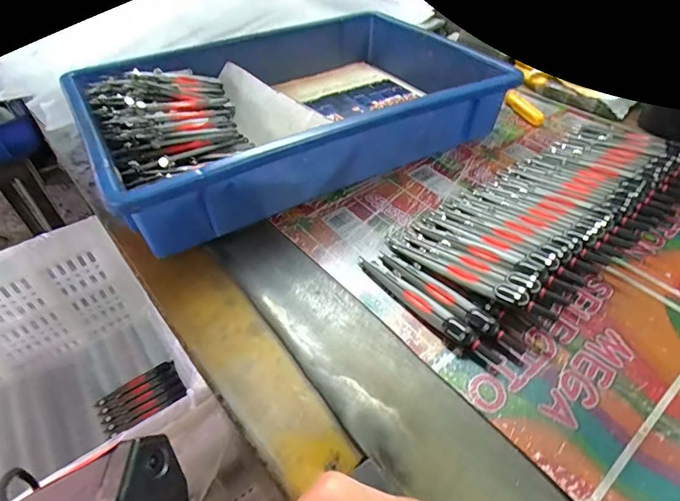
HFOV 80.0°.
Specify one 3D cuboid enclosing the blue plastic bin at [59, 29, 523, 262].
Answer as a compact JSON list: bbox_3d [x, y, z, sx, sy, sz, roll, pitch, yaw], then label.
[{"bbox_3d":[-0.050,-0.171,0.466,0.421,0.083,0.290,-25,49,-22],"label":"blue plastic bin"}]

